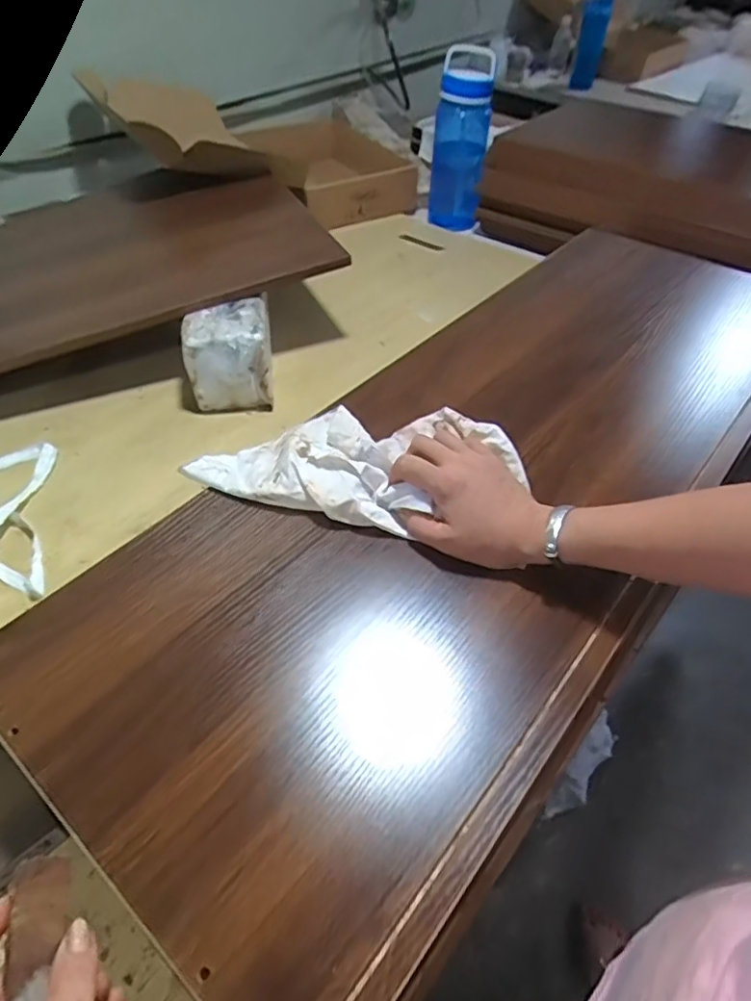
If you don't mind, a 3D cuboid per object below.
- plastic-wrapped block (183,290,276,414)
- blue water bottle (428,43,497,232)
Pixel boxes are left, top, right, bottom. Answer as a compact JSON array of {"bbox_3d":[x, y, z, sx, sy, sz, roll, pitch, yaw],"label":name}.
[{"bbox_3d":[-0.190,-0.199,0.786,0.106,0.100,0.133,-4,48,-5],"label":"plastic-wrapped block"},{"bbox_3d":[0.164,-0.692,1.147,0.100,0.263,0.100,5,48,3],"label":"blue water bottle"}]

